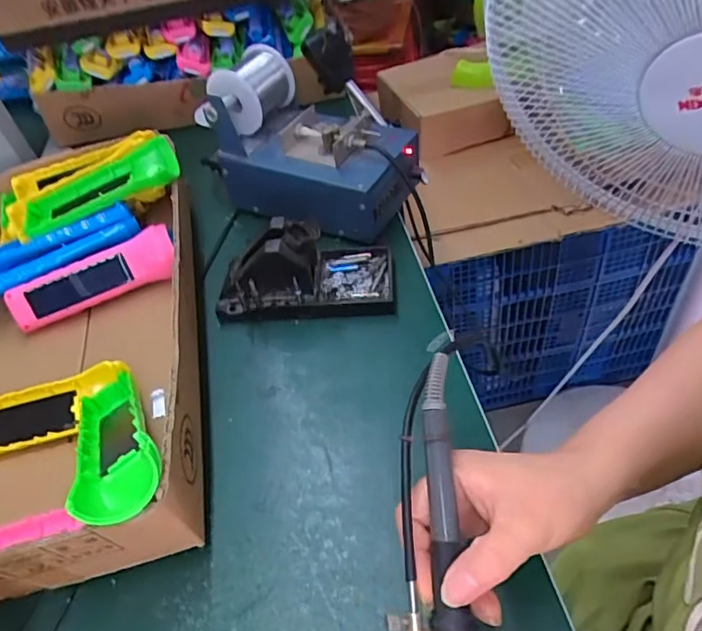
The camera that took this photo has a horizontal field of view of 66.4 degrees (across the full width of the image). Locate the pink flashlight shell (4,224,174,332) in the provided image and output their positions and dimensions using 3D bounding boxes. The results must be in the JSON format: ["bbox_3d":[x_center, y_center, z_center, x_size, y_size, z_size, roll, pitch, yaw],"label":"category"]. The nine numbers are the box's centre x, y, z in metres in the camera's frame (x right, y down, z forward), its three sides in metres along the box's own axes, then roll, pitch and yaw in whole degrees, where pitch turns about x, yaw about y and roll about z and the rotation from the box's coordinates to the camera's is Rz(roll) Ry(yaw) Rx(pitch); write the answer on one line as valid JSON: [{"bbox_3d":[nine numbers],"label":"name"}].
[{"bbox_3d":[-0.234,-0.035,0.496,0.152,0.045,0.028,-25,7,-6],"label":"pink flashlight shell"}]

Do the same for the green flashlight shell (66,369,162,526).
[{"bbox_3d":[-0.154,0.083,0.352,0.046,0.032,0.156,-26,21,-18],"label":"green flashlight shell"}]

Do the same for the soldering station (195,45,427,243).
[{"bbox_3d":[-0.038,-0.177,0.550,0.198,0.125,0.117,20,53,24],"label":"soldering station"}]

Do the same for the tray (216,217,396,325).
[{"bbox_3d":[-0.042,-0.047,0.478,0.157,0.067,0.075,-4,47,4],"label":"tray"}]

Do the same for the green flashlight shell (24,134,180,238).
[{"bbox_3d":[-0.241,-0.115,0.505,0.159,0.028,0.050,-21,46,6],"label":"green flashlight shell"}]

